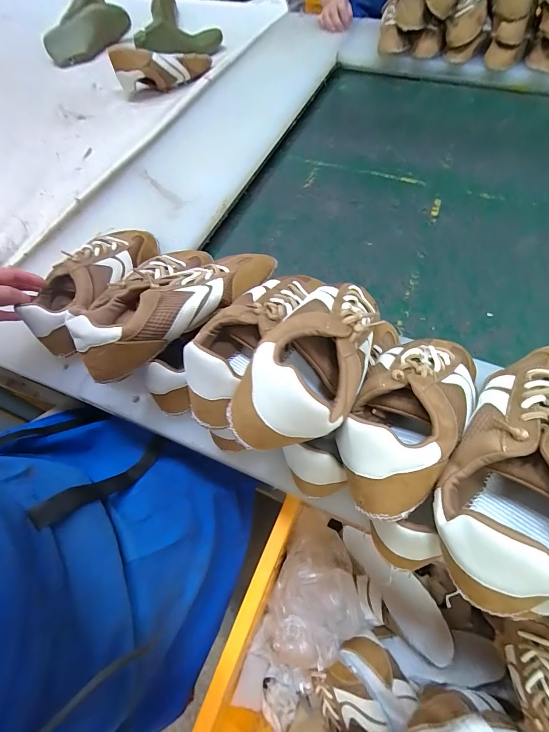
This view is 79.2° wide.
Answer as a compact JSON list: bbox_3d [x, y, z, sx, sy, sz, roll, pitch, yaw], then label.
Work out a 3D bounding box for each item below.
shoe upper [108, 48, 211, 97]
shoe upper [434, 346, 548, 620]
[{"bbox_3d":[-0.248,-0.670,0.746,0.211,0.088,0.079,-20,62,-7],"label":"shoe upper"},{"bbox_3d":[0.201,0.062,0.255,0.095,0.069,0.231,38,70,21],"label":"shoe upper"}]

